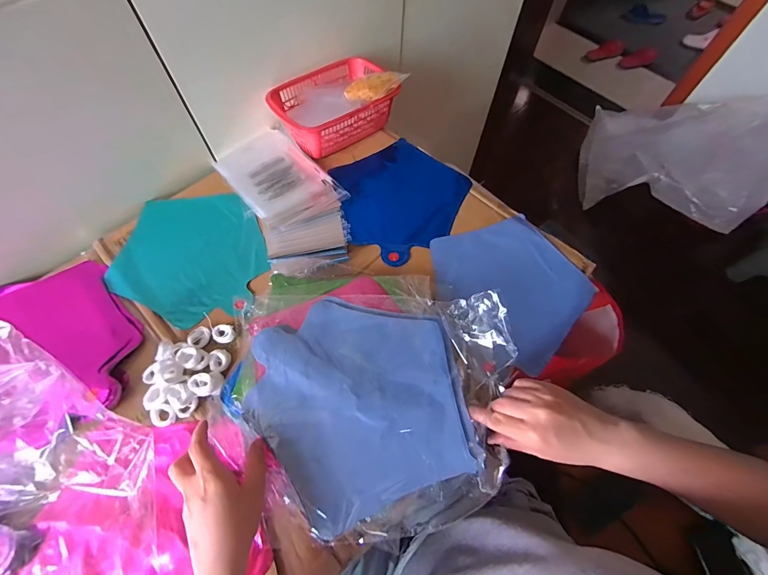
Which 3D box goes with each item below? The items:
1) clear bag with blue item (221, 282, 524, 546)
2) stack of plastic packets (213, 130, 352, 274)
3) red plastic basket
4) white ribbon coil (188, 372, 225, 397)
[{"bbox_3d":[-0.011,0.104,0.401,0.315,0.053,0.284,-12,64,-7],"label":"clear bag with blue item"},{"bbox_3d":[-0.157,-0.159,0.564,0.153,0.039,0.330,-29,67,-14],"label":"stack of plastic packets"},{"bbox_3d":[-0.087,-0.324,0.620,0.214,0.069,0.146,-33,68,-16],"label":"red plastic basket"},{"bbox_3d":[-0.216,0.117,0.420,0.035,0.017,0.026,-10,64,-6],"label":"white ribbon coil"}]

